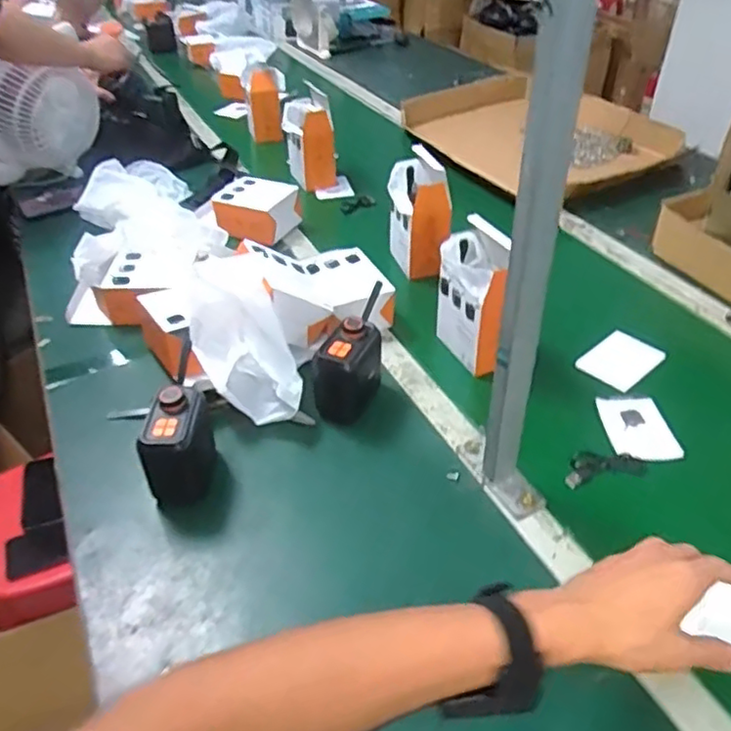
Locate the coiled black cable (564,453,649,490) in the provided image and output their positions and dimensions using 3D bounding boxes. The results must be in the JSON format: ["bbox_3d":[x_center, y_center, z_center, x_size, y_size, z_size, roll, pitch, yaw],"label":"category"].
[{"bbox_3d":[0.256,0.107,0.689,0.094,0.008,0.033,-9,40,-10],"label":"coiled black cable"}]

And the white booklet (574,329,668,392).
[{"bbox_3d":[0.331,-0.008,0.837,0.102,0.007,0.078,-31,46,-25],"label":"white booklet"}]

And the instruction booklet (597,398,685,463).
[{"bbox_3d":[0.313,0.071,0.742,0.076,0.006,0.101,0,39,0],"label":"instruction booklet"}]

